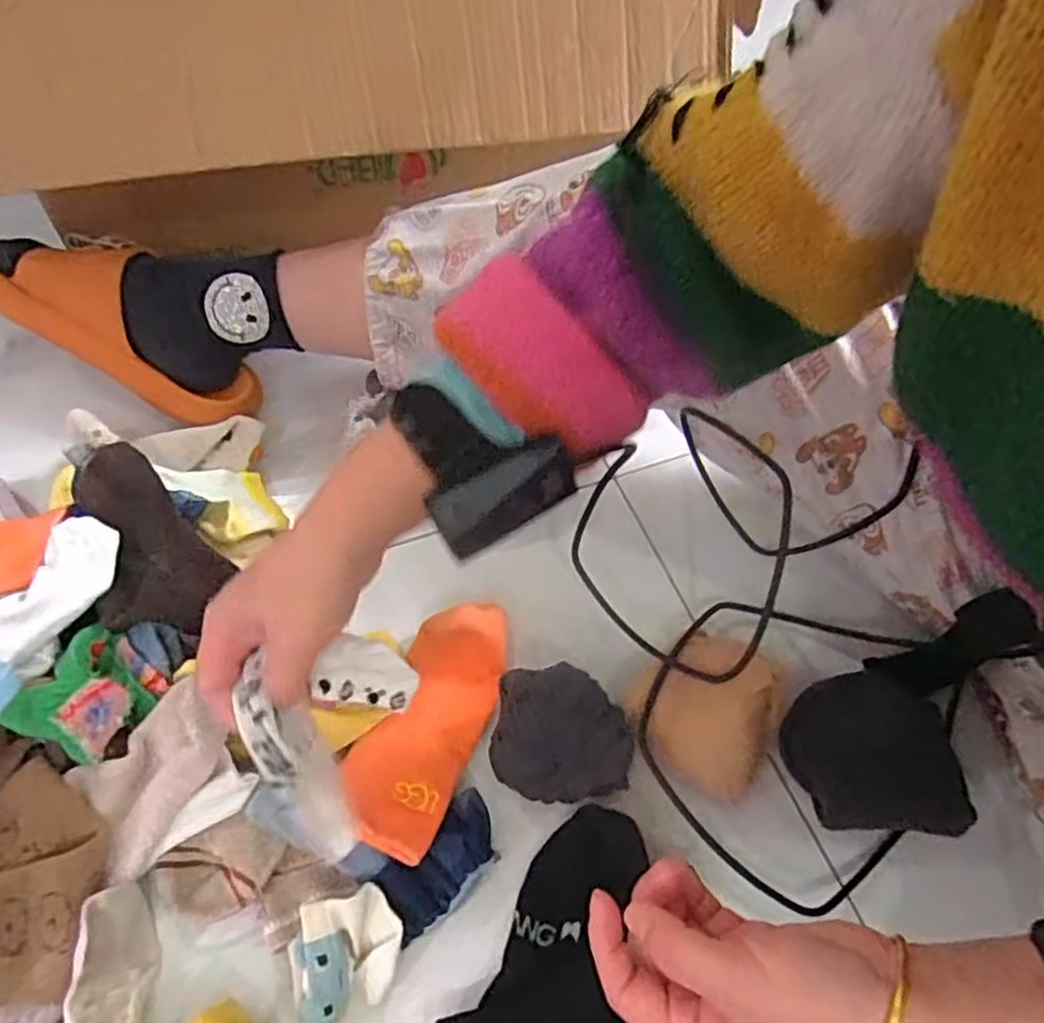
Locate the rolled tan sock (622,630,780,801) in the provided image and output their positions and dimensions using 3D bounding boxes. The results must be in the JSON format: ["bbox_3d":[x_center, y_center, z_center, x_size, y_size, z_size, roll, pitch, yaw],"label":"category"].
[{"bbox_3d":[0.119,0.129,0.481,0.090,0.054,0.084,2,57,-2],"label":"rolled tan sock"}]

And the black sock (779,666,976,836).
[{"bbox_3d":[0.218,0.155,0.471,0.105,0.048,0.090,2,57,-2],"label":"black sock"}]

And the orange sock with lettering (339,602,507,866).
[{"bbox_3d":[-0.060,0.132,0.476,0.069,0.033,0.163,20,58,10],"label":"orange sock with lettering"}]

